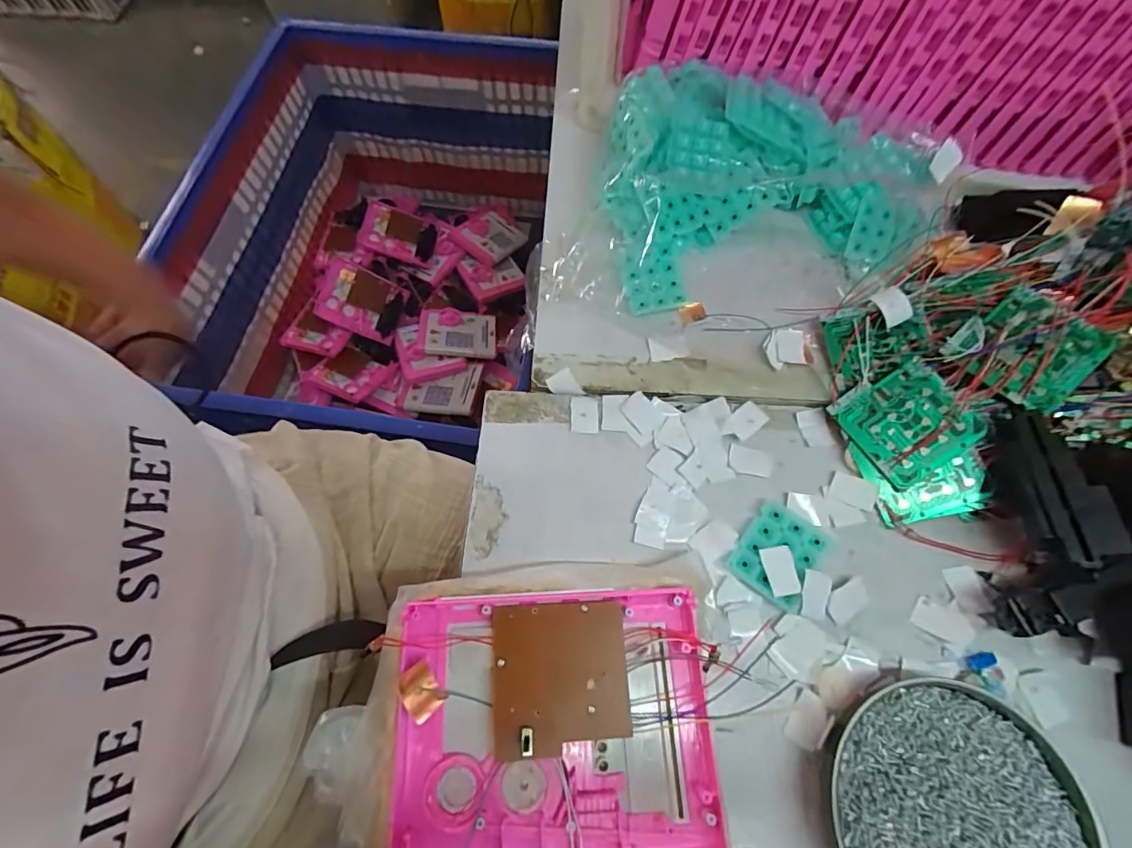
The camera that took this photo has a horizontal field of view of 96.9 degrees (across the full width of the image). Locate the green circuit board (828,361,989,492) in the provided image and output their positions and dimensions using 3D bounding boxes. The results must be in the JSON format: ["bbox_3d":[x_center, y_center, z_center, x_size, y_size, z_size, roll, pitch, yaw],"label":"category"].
[{"bbox_3d":[0.236,-0.002,0.348,0.069,0.004,0.074,-36,74,4],"label":"green circuit board"}]

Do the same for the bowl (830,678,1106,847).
[{"bbox_3d":[0.210,0.212,0.267,0.125,0.027,0.132,0,68,1],"label":"bowl"}]

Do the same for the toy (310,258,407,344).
[{"bbox_3d":[-0.427,-0.255,1.048,0.160,0.028,0.133,20,77,-26],"label":"toy"}]

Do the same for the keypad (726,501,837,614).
[{"bbox_3d":[0.142,0.086,0.331,0.051,0.007,0.061,36,73,14],"label":"keypad"}]

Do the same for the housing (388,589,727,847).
[{"bbox_3d":[-0.006,0.161,0.265,0.161,0.019,0.131,-3,68,0],"label":"housing"}]

